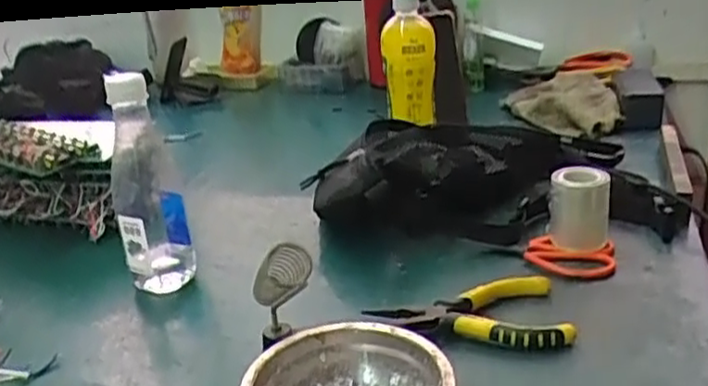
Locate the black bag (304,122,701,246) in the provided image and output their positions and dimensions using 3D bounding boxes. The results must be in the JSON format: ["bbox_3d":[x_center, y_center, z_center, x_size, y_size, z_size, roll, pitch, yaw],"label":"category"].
[{"bbox_3d":[0.130,-0.021,0.672,0.322,0.095,0.158,0,23,12],"label":"black bag"}]

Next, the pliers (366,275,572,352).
[{"bbox_3d":[0.088,0.092,0.535,0.144,0.024,0.074,-1,23,7],"label":"pliers"}]

